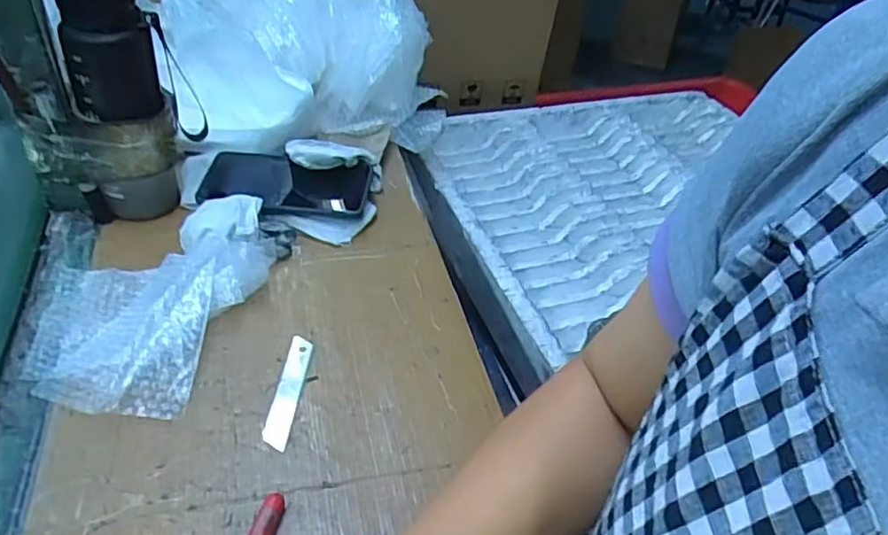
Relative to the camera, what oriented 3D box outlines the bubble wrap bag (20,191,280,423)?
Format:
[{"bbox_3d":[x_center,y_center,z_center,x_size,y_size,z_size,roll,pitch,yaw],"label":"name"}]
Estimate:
[{"bbox_3d":[-0.243,0.013,0.530,0.167,0.044,0.224,14,39,7],"label":"bubble wrap bag"}]

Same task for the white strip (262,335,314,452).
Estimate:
[{"bbox_3d":[-0.115,0.090,0.487,0.019,0.004,0.102,6,39,-2],"label":"white strip"}]

